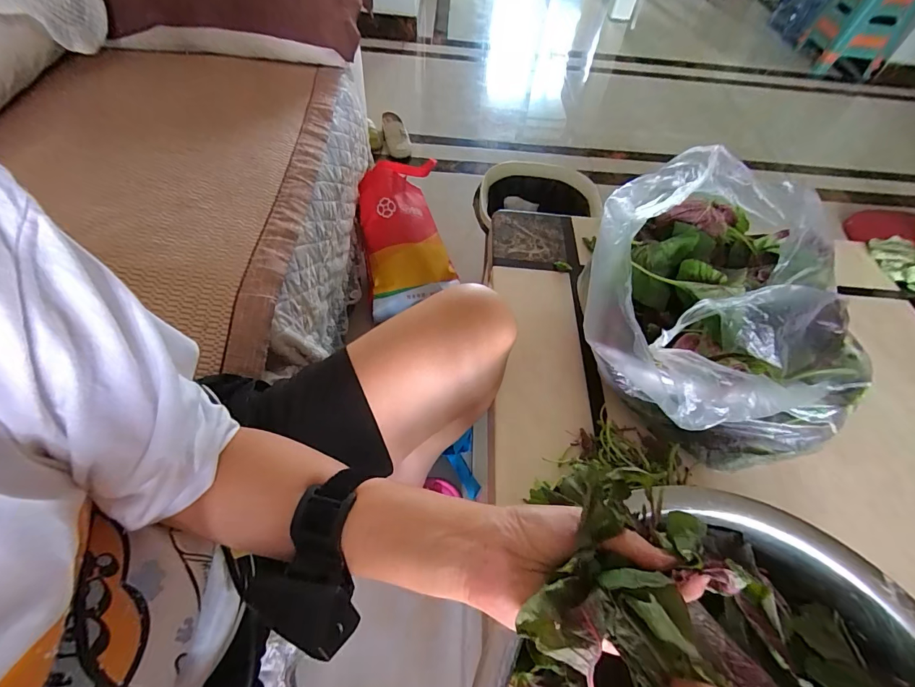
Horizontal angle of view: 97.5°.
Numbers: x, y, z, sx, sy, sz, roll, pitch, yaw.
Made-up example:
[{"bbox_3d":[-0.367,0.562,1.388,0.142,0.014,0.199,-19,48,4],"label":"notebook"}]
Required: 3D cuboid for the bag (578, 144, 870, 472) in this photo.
[{"bbox_3d":[0.280,-0.043,0.459,0.277,0.180,0.305,1,57,-4],"label":"bag"}]

